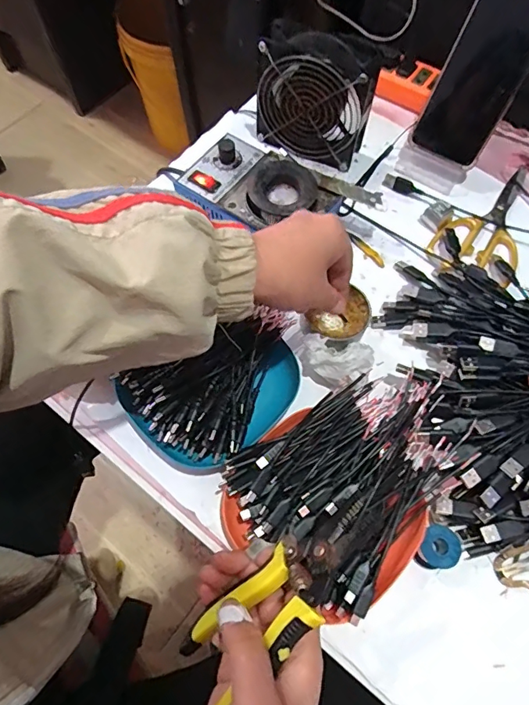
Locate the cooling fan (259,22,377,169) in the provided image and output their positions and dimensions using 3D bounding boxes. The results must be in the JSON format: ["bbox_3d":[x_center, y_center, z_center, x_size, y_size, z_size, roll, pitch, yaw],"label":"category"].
[{"bbox_3d":[0.052,-0.271,0.495,0.121,0.108,0.052,19,68,8],"label":"cooling fan"}]

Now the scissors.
[{"bbox_3d":[0.251,-0.150,0.502,0.088,0.015,0.165,31,70,13],"label":"scissors"}]

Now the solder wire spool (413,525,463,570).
[{"bbox_3d":[0.135,0.153,0.360,0.027,0.024,0.032,27,69,12],"label":"solder wire spool"}]

